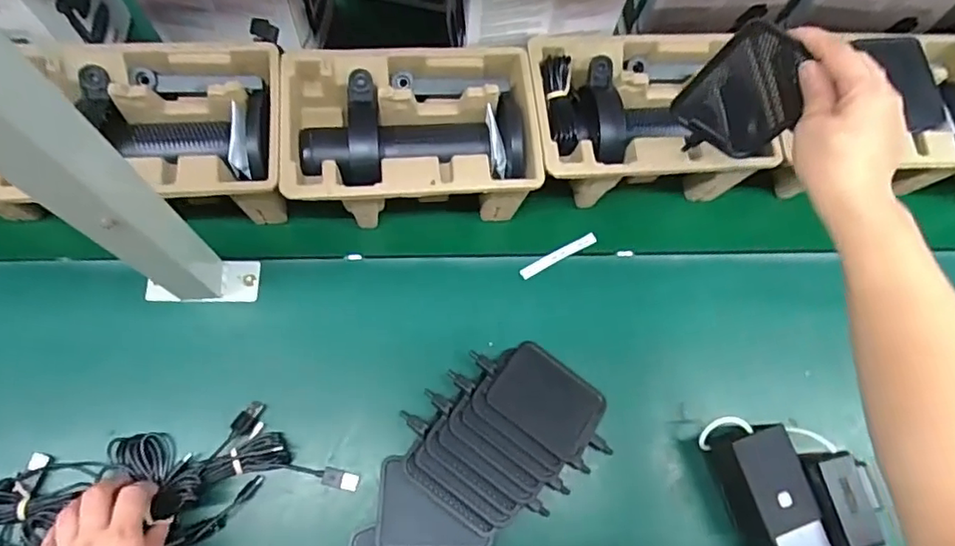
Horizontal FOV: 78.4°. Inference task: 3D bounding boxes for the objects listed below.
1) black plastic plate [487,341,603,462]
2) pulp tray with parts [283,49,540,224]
[{"bbox_3d":[0.063,0.116,0.539,0.095,0.009,0.078,38,62,5],"label":"black plastic plate"},{"bbox_3d":[-0.058,-0.118,0.547,0.220,0.097,0.140,-5,67,-5],"label":"pulp tray with parts"}]

